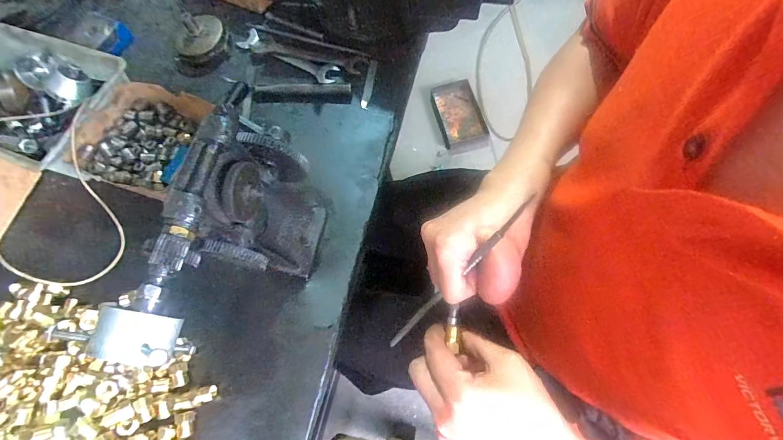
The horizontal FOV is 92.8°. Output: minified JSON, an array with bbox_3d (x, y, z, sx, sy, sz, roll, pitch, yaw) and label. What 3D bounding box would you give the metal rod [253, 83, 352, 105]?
[{"bbox_3d":[-0.119,-0.170,0.500,0.129,0.010,0.030,0,68,7],"label":"metal rod"}]

